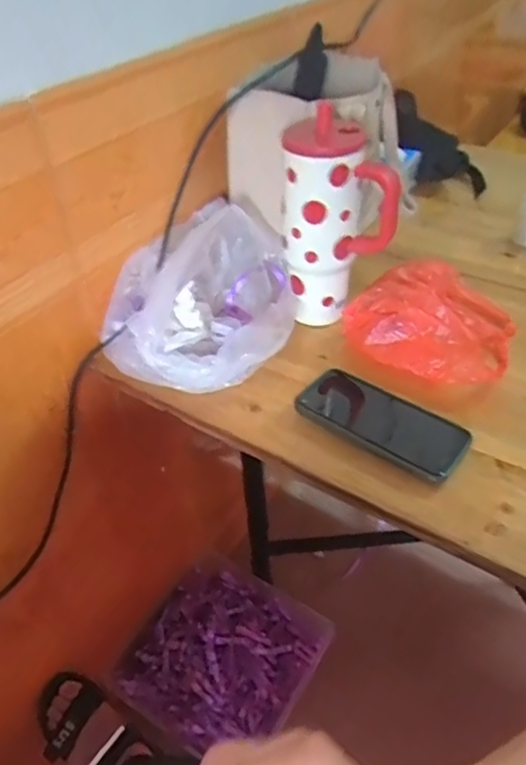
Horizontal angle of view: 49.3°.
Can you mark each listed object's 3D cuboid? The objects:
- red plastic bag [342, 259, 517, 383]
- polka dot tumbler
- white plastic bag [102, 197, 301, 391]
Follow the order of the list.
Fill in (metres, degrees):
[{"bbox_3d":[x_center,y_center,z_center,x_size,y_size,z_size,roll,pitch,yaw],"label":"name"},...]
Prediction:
[{"bbox_3d":[0.192,-0.078,0.648,0.177,0.043,0.182,17,46,21],"label":"red plastic bag"},{"bbox_3d":[0.074,-0.163,0.619,0.075,0.207,0.110,-28,48,-25],"label":"polka dot tumbler"},{"bbox_3d":[-0.072,-0.096,0.648,0.211,0.095,0.244,10,44,14],"label":"white plastic bag"}]

